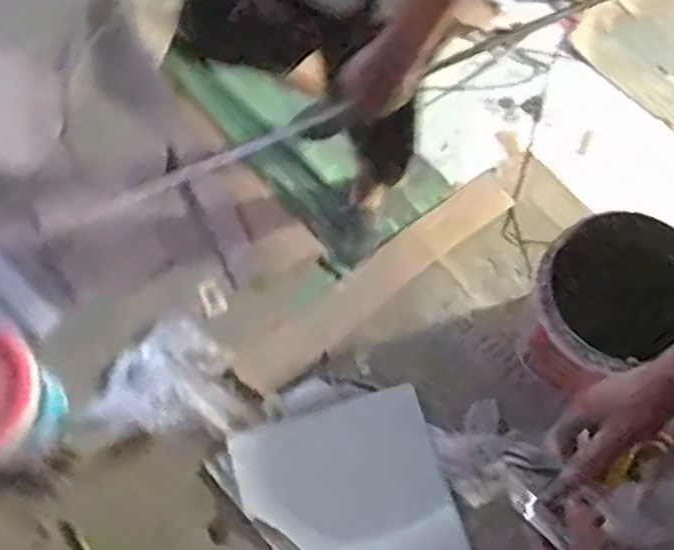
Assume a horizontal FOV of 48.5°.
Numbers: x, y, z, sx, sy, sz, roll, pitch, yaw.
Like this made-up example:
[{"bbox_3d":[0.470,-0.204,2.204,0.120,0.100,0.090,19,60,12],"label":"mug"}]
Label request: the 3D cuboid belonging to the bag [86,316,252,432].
[{"bbox_3d":[-0.356,0.219,1.658,0.323,0.080,0.256,0,70,2],"label":"bag"}]

